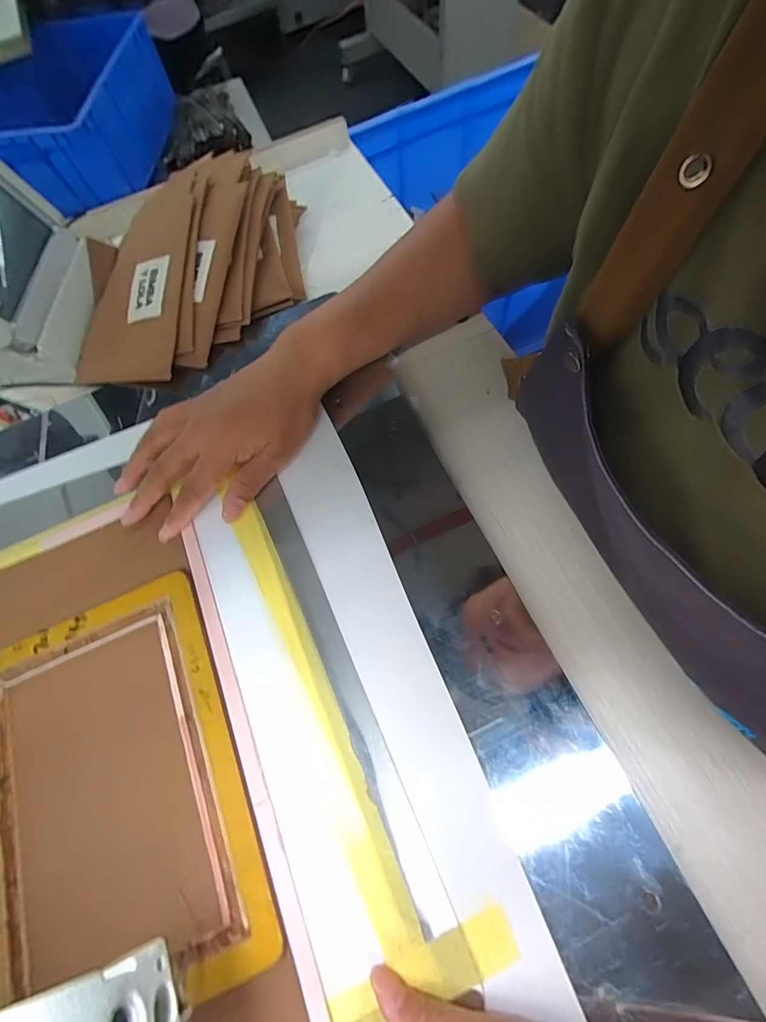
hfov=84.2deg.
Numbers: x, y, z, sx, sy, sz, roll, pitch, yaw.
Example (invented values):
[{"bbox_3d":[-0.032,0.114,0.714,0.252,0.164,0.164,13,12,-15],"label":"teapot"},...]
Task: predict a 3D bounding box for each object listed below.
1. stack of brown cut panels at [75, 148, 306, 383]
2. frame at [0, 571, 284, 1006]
[{"bbox_3d":[-0.196,-0.236,0.407,0.218,0.067,0.229,-7,65,0],"label":"stack of brown cut panels"},{"bbox_3d":[-0.173,0.167,0.257,0.168,0.009,0.230,-22,66,-7],"label":"frame"}]

